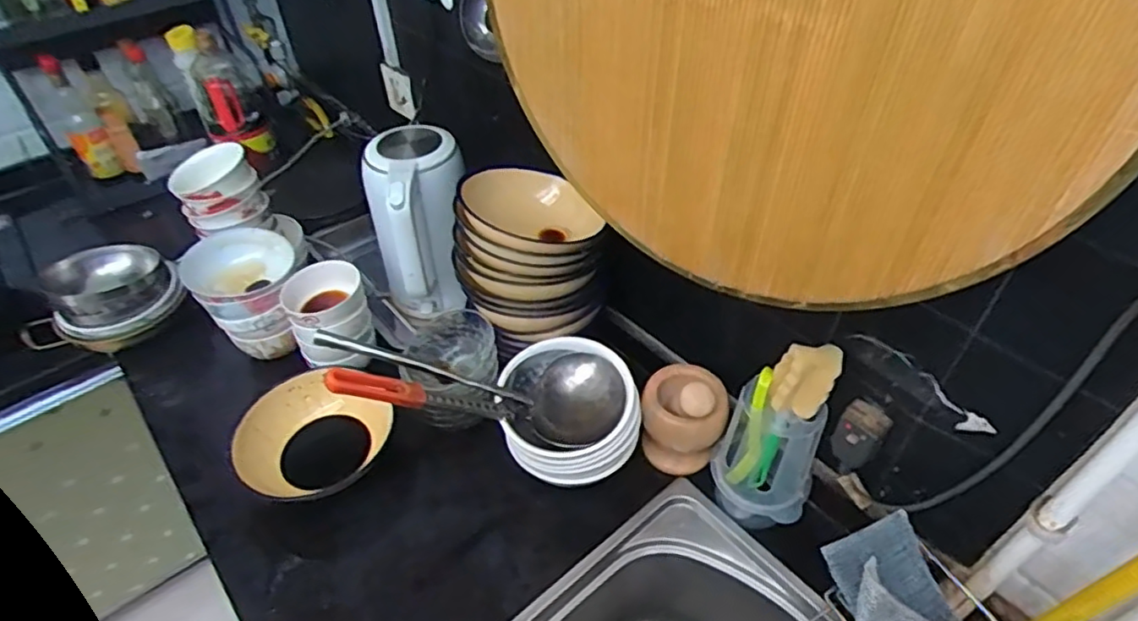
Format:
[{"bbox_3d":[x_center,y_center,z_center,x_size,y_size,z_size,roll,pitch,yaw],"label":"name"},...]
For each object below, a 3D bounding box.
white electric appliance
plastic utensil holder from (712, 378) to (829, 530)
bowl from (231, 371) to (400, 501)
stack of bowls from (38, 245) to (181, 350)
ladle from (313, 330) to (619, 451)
[{"bbox_3d":[-0.209,-0.113,0.941,0.128,0.242,0.166,-8,45,-6],"label":"white electric appliance"},{"bbox_3d":[0.218,0.169,0.714,0.109,0.194,0.065,17,48,18],"label":"plastic utensil holder"},{"bbox_3d":[-0.316,0.169,0.817,0.184,0.082,0.159,11,46,13],"label":"bowl"},{"bbox_3d":[-0.668,-0.023,0.953,0.163,0.091,0.166,-29,51,-24],"label":"stack of bowls"},{"bbox_3d":[-0.115,0.078,0.751,0.358,0.061,0.128,14,44,-8],"label":"ladle"}]

